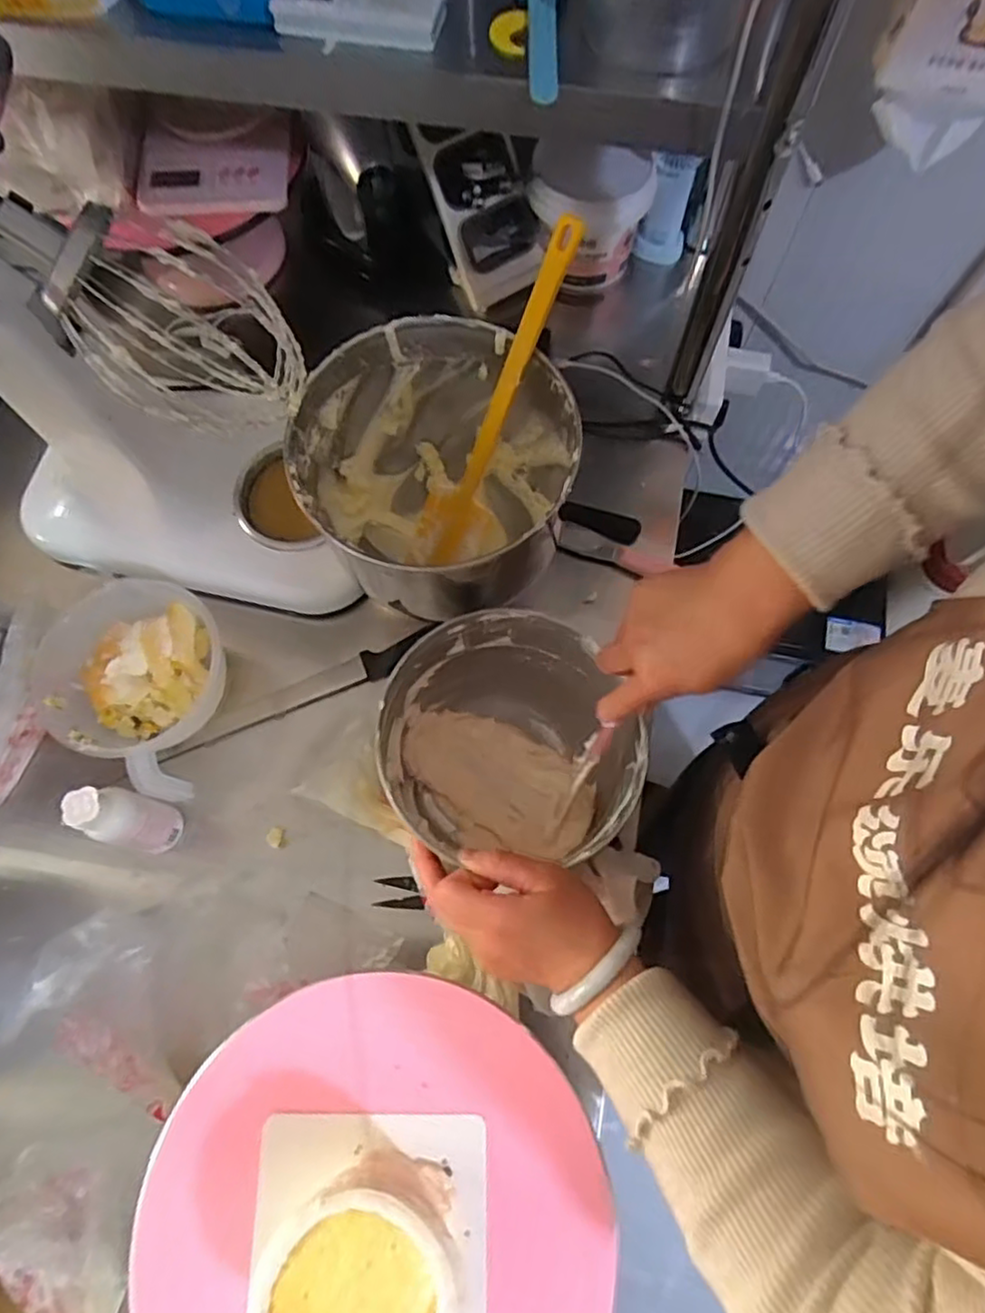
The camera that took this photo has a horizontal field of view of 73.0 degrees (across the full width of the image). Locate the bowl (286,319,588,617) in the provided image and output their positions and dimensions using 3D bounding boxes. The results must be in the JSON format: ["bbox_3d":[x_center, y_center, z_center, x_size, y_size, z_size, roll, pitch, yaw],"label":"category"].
[{"bbox_3d":[-0.053,-0.156,0.593,0.222,0.169,0.186,-33,73,-10],"label":"bowl"}]

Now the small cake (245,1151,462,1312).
[{"bbox_3d":[-0.069,0.343,0.369,0.101,0.070,0.102,0,71,1],"label":"small cake"}]

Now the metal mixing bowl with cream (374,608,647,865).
[{"bbox_3d":[0.014,0.071,0.564,0.194,0.146,0.174,0,71,1],"label":"metal mixing bowl with cream"}]

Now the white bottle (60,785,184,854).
[{"bbox_3d":[-0.301,0.134,0.549,0.040,0.114,0.043,0,71,1],"label":"white bottle"}]

